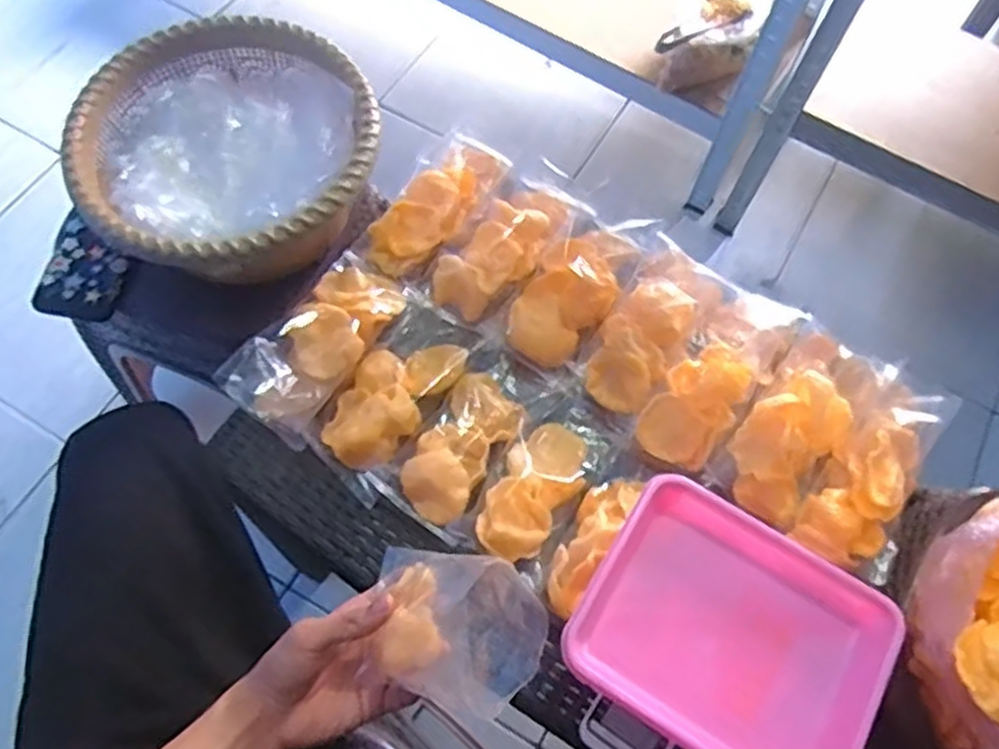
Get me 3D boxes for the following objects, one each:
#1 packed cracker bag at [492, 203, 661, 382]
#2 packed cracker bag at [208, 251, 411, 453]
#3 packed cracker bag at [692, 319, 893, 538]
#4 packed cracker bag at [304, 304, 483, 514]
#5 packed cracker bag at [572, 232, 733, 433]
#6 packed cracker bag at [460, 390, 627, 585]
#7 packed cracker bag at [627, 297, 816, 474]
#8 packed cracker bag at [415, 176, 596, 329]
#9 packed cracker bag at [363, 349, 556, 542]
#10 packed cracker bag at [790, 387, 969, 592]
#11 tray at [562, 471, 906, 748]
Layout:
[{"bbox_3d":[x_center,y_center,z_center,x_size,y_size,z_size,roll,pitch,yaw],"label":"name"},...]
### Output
[{"bbox_3d":[0.077,-0.089,0.753,0.085,0.062,0.181,34,68,12],"label":"packed cracker bag"},{"bbox_3d":[-0.161,-0.036,0.704,0.087,0.049,0.195,27,67,10],"label":"packed cracker bag"},{"bbox_3d":[0.282,0.038,0.701,0.099,0.060,0.201,37,69,13],"label":"packed cracker bag"},{"bbox_3d":[-0.098,0.017,0.717,0.084,0.029,0.186,30,67,11],"label":"packed cracker bag"},{"bbox_3d":[0.148,-0.052,0.736,0.086,0.054,0.178,33,68,12],"label":"packed cracker bag"},{"bbox_3d":[0.041,0.091,0.690,0.083,0.047,0.182,33,68,12],"label":"packed cracker bag"},{"bbox_3d":[0.213,-0.009,0.717,0.082,0.067,0.220,34,68,12],"label":"packed cracker bag"},{"bbox_3d":[0.009,-0.129,0.771,0.096,0.050,0.183,32,68,11],"label":"packed cracker bag"},{"bbox_3d":[-0.024,0.055,0.702,0.097,0.037,0.183,37,69,13],"label":"packed cracker bag"},{"bbox_3d":[0.346,0.086,0.689,0.093,0.056,0.202,36,69,13],"label":"packed cracker bag"},{"bbox_3d":[0.181,0.208,0.613,0.220,0.052,0.181,31,67,11],"label":"tray"}]

